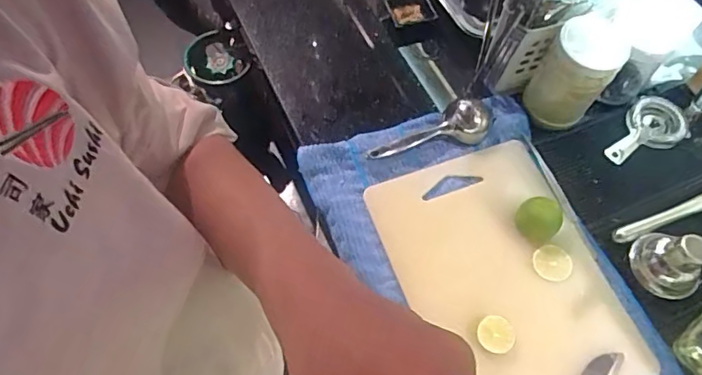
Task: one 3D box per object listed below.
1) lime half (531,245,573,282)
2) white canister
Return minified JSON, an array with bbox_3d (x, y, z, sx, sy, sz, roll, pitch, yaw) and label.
[{"bbox_3d":[0.257,0.097,0.646,0.046,0.019,0.047,1,63,-1],"label":"lime half"},{"bbox_3d":[0.300,-0.149,0.691,0.089,0.142,0.097,1,63,-1],"label":"white canister"}]

